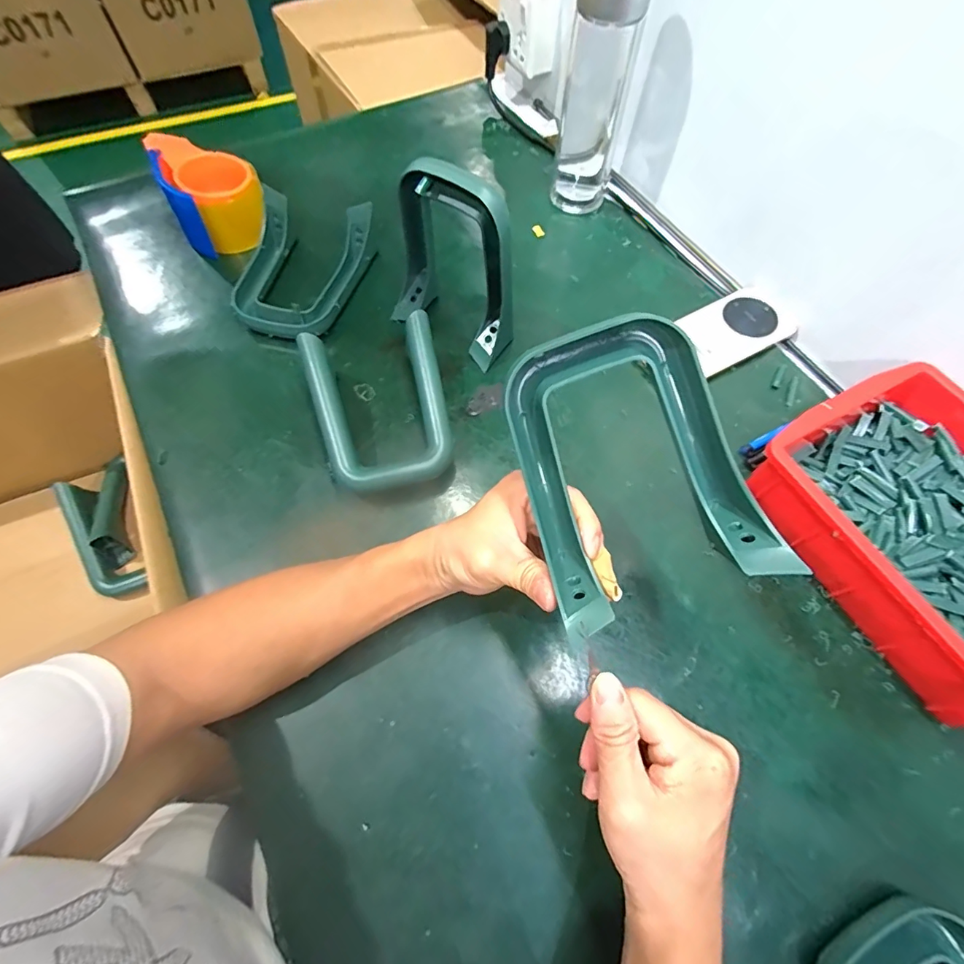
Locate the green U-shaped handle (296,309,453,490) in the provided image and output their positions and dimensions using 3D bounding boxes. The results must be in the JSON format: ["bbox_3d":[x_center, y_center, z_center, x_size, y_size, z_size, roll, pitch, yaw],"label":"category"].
[{"bbox_3d":[-0.090,-0.069,0.416,0.116,0.027,0.153,-13,78,-7],"label":"green U-shaped handle"}]

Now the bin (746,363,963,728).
[{"bbox_3d":[0.357,0.041,0.365,0.174,0.075,0.244,-25,67,-11],"label":"bin"}]

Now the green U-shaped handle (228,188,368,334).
[{"bbox_3d":[-0.203,-0.234,0.512,0.121,0.055,0.161,15,66,7],"label":"green U-shaped handle"}]

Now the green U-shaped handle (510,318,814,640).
[{"bbox_3d":[0.086,-0.010,0.266,0.123,0.036,0.162,-14,86,6],"label":"green U-shaped handle"}]

